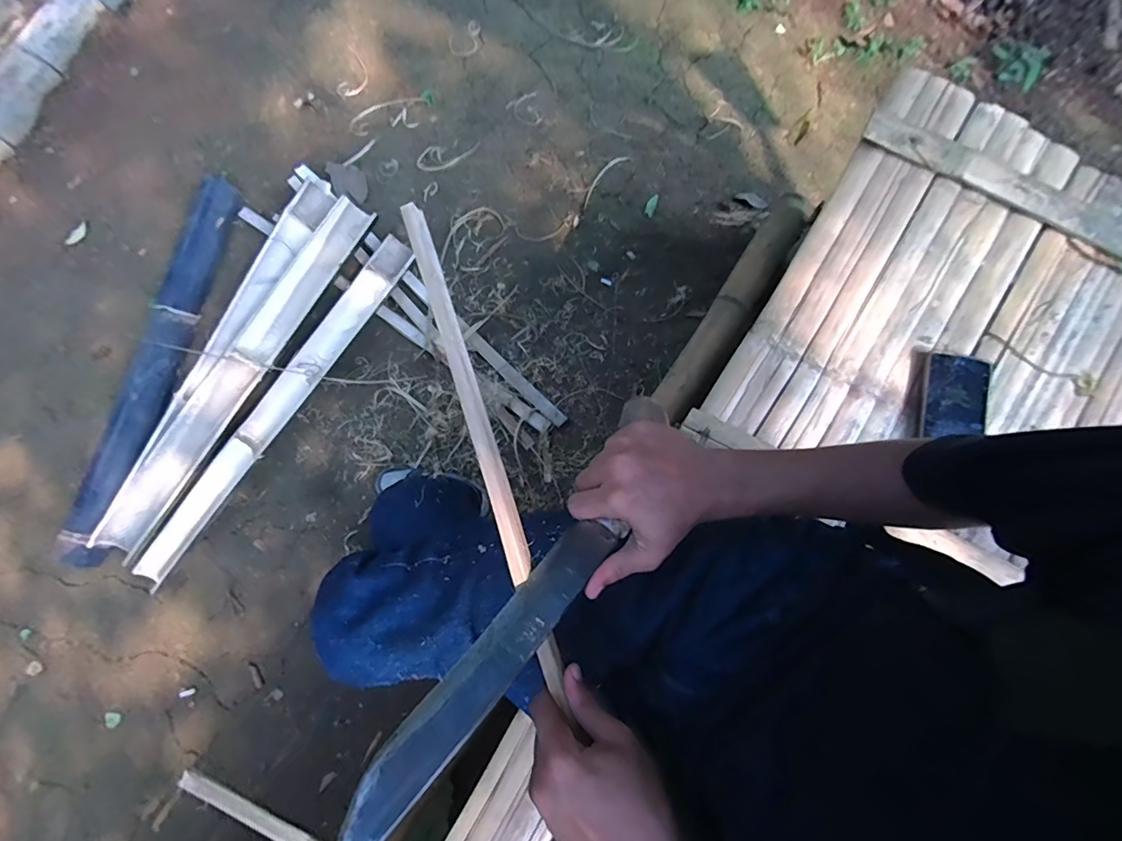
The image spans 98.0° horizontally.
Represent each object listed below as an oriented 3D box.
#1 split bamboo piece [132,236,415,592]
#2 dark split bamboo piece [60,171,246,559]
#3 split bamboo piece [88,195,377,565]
[{"bbox_3d":[-0.618,-0.036,1.069,0.072,0.034,0.891,34,82,8],"label":"split bamboo piece"},{"bbox_3d":[-0.914,-0.133,1.107,0.104,0.065,0.911,13,79,4],"label":"dark split bamboo piece"},{"bbox_3d":[-0.703,-0.114,1.070,0.102,0.038,0.883,31,81,7],"label":"split bamboo piece"}]

